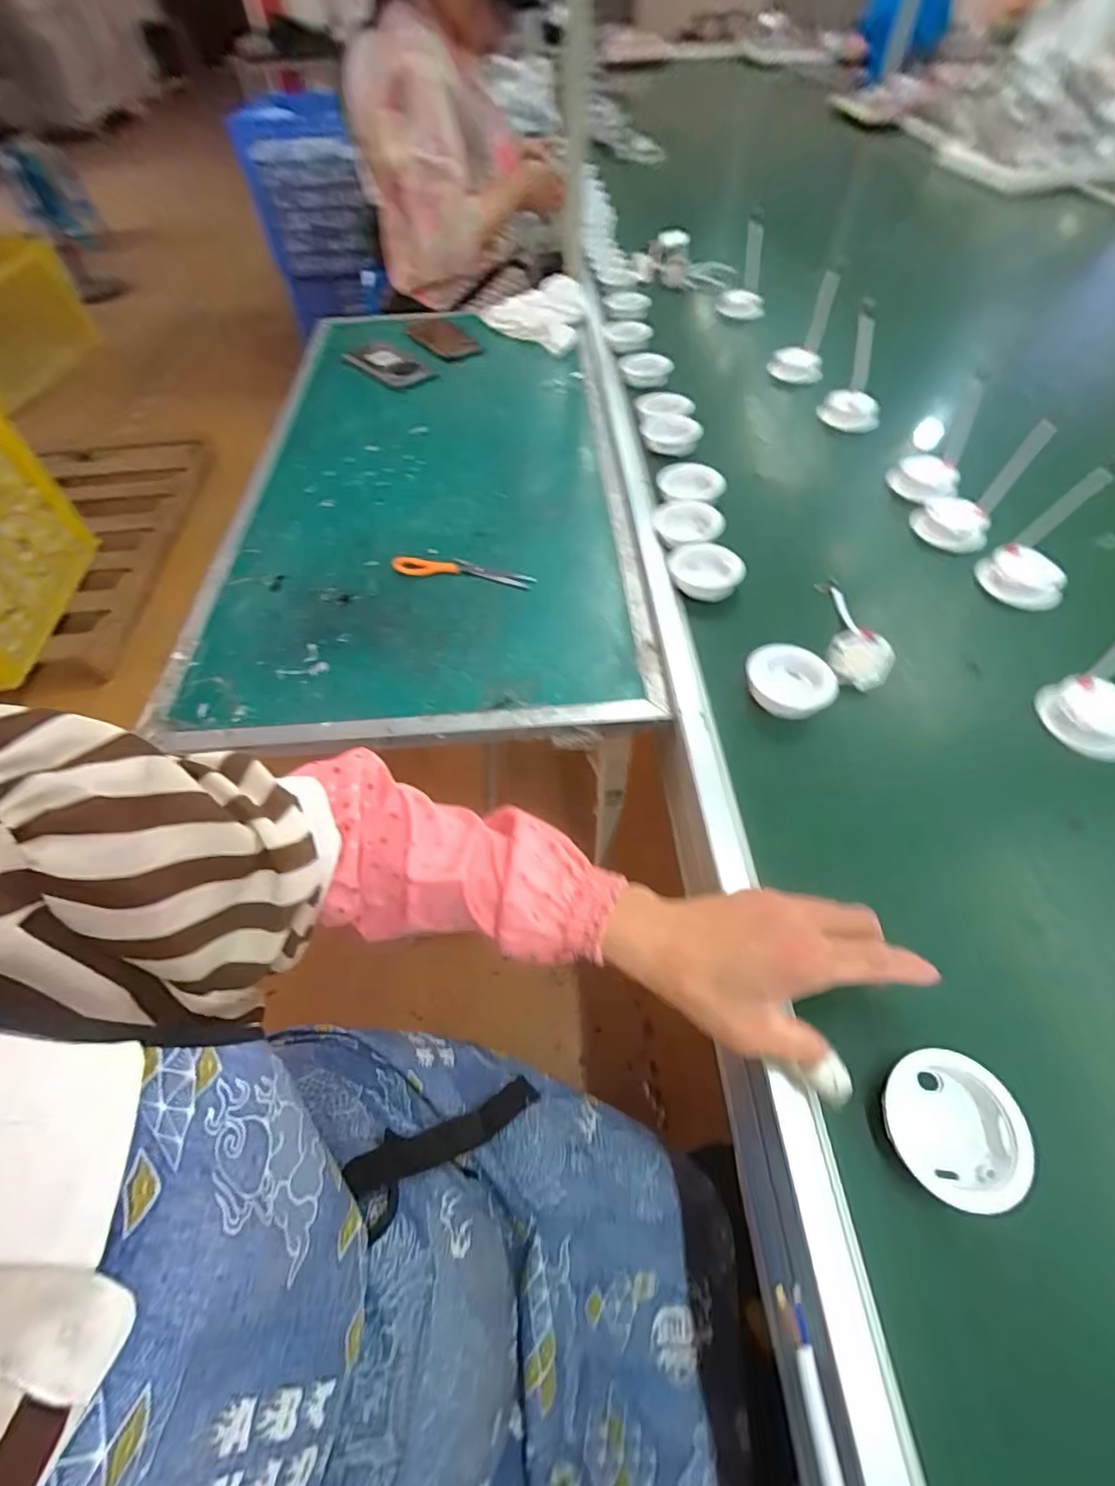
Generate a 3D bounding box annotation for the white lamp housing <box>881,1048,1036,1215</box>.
[{"bbox_3d":[0.221,0.215,0.317,0.065,0.025,0.071,-6,55,0],"label":"white lamp housing"}]

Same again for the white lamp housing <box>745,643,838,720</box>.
[{"bbox_3d":[0.208,-0.056,0.506,0.076,0.022,0.070,-2,55,3],"label":"white lamp housing"}]

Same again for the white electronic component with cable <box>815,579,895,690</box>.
[{"bbox_3d":[0.272,-0.101,0.529,0.050,0.047,0.101,-12,56,-4],"label":"white electronic component with cable"}]

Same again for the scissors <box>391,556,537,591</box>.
[{"bbox_3d":[-0.110,-0.199,0.649,0.168,0.008,0.031,9,57,10],"label":"scissors"}]

